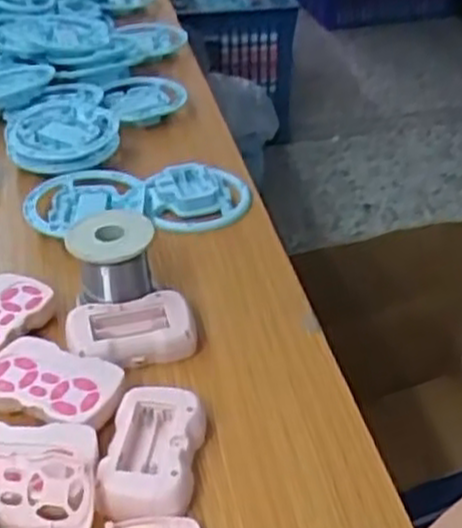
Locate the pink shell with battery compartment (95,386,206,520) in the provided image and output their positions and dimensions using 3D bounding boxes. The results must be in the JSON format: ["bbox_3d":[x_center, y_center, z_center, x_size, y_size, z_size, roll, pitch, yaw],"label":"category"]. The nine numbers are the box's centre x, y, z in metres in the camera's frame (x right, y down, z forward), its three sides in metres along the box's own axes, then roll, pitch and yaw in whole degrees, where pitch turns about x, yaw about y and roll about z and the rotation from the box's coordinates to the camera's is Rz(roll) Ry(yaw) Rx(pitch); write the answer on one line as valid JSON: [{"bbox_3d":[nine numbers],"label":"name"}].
[{"bbox_3d":[-0.045,0.110,0.454,0.052,0.020,0.083,3,36,4],"label":"pink shell with battery compartment"}]

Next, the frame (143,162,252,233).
[{"bbox_3d":[-0.029,-0.063,0.696,0.093,0.025,0.073,-5,36,-7],"label":"frame"}]

